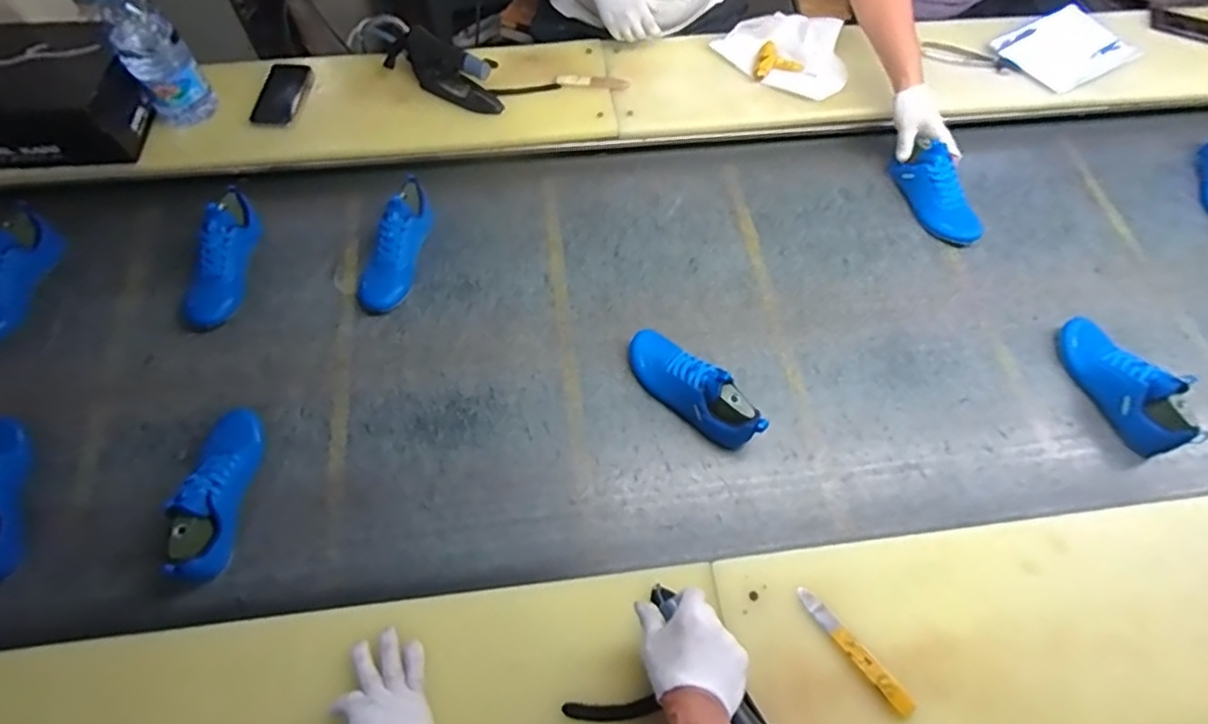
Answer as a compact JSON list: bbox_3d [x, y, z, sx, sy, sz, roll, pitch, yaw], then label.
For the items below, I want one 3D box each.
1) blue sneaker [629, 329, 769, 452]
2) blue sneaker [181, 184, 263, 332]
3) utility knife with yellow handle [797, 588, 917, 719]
[{"bbox_3d":[0.124,0.032,0.904,0.073,0.095,0.237,-37,69,-20],"label":"blue sneaker"},{"bbox_3d":[-0.612,-0.166,0.992,0.075,0.080,0.228,6,75,0],"label":"blue sneaker"},{"bbox_3d":[0.296,0.340,0.728,0.025,0.011,0.167,-36,68,-19],"label":"utility knife with yellow handle"}]

